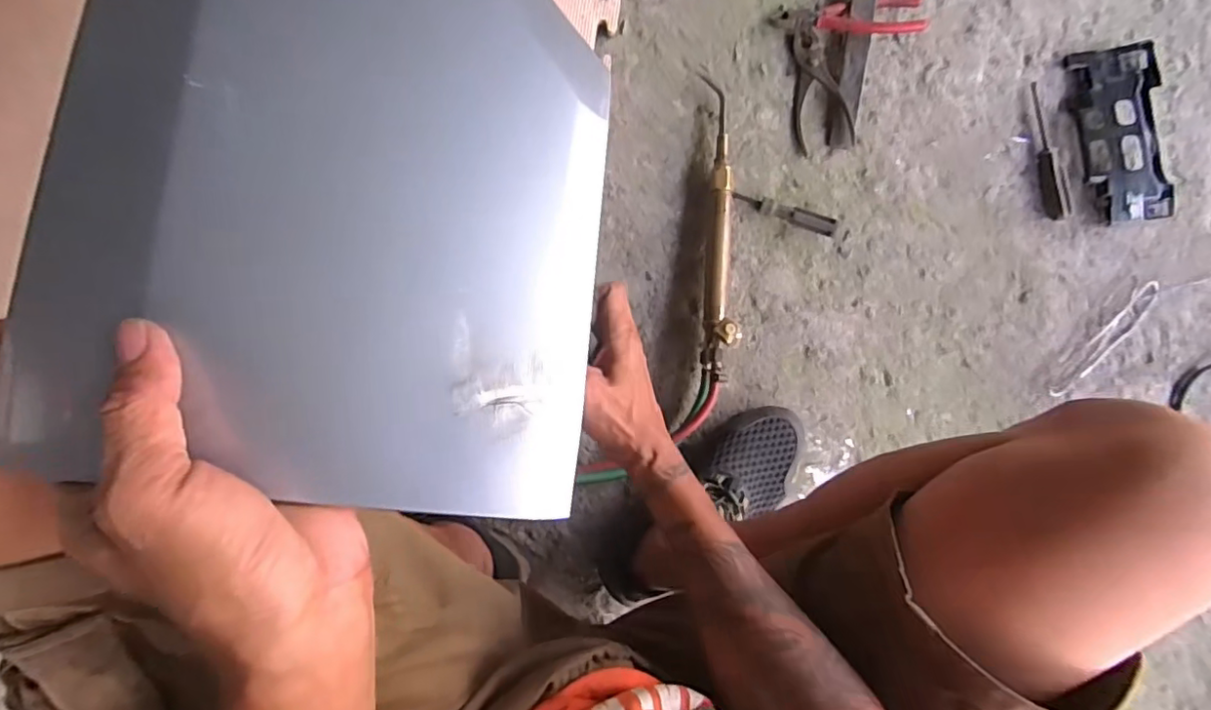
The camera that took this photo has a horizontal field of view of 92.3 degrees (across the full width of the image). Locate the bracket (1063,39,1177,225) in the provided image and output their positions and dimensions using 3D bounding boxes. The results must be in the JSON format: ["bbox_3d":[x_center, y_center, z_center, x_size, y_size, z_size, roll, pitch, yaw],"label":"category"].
[{"bbox_3d":[0.602,-0.260,0.676,0.089,0.030,0.205,-5,89,-1],"label":"bracket"}]

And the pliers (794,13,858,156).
[{"bbox_3d":[0.247,-0.322,0.686,0.063,0.014,0.160,-12,89,-1],"label":"pliers"}]

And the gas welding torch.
[{"bbox_3d":[0.130,-0.150,0.657,0.045,0.067,0.353,-2,89,-1],"label":"gas welding torch"}]

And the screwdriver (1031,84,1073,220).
[{"bbox_3d":[0.516,-0.237,0.680,0.025,0.012,0.159,-10,89,-1],"label":"screwdriver"}]

